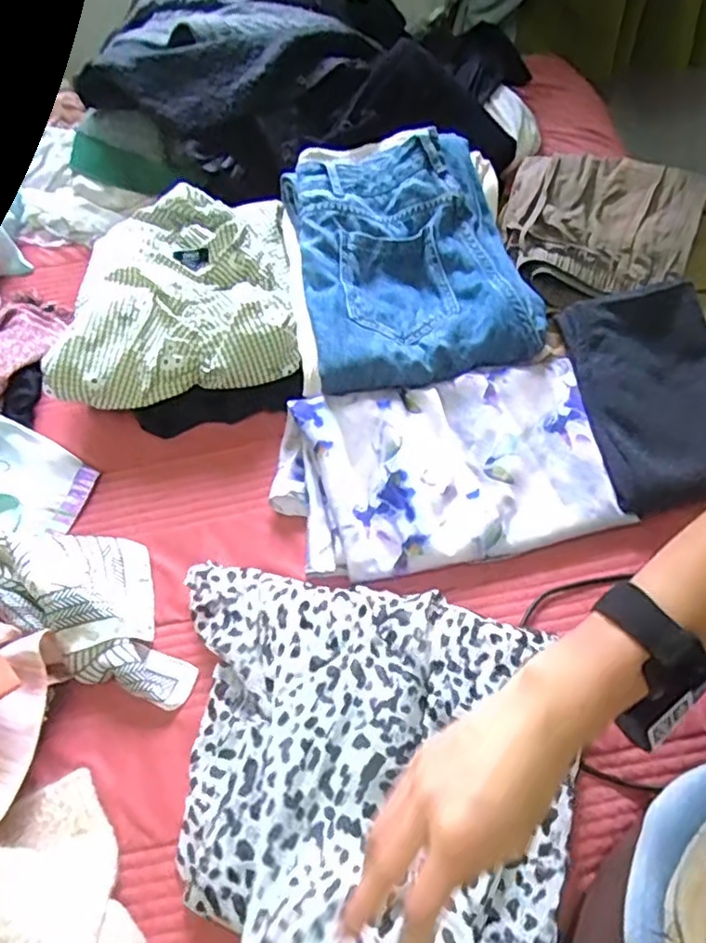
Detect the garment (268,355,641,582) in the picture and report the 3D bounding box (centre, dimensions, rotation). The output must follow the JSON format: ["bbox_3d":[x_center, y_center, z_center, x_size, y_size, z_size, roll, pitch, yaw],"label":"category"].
[{"bbox_3d":[0.088,-0.006,0.651,0.322,0.045,0.200,-9,57,-1],"label":"garment"}]

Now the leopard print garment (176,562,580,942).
[{"bbox_3d":[0.004,0.221,0.494,0.328,0.066,0.296,5,58,8],"label":"leopard print garment"}]

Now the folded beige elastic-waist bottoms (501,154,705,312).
[{"bbox_3d":[0.297,-0.295,0.769,0.228,0.047,0.209,10,58,11],"label":"folded beige elastic-waist bottoms"}]

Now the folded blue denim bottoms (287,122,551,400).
[{"bbox_3d":[0.058,-0.256,0.748,0.257,0.094,0.328,-10,57,-2],"label":"folded blue denim bottoms"}]

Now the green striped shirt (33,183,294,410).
[{"bbox_3d":[-0.207,-0.213,0.748,0.265,0.063,0.283,-8,57,-1],"label":"green striped shirt"}]

